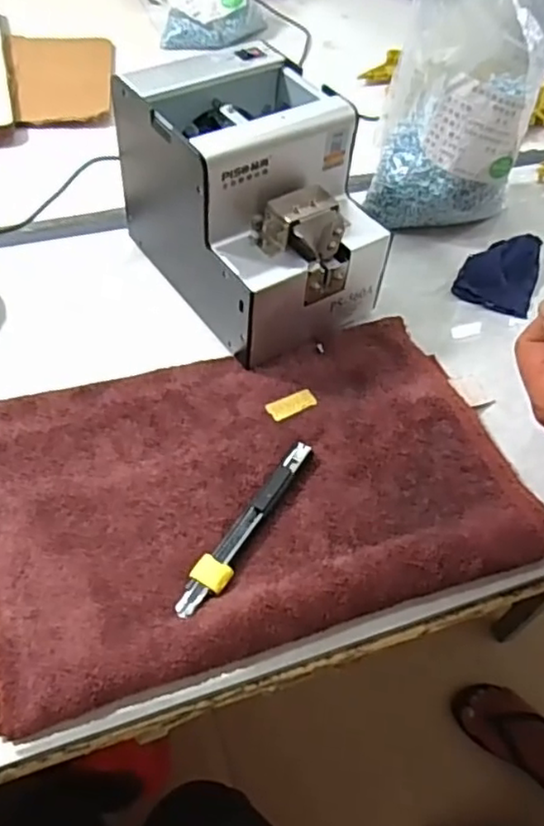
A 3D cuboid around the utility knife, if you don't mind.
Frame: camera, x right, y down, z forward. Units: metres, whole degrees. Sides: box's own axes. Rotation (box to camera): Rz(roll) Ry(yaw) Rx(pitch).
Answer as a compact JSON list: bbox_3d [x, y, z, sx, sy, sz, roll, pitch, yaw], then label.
[{"bbox_3d":[-0.016,0.066,0.399,0.021,0.008,0.133,25,54,15],"label":"utility knife"}]

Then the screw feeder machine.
[{"bbox_3d":[-0.014,-0.160,0.496,0.124,0.140,0.179,-27,59,-23],"label":"screw feeder machine"}]

